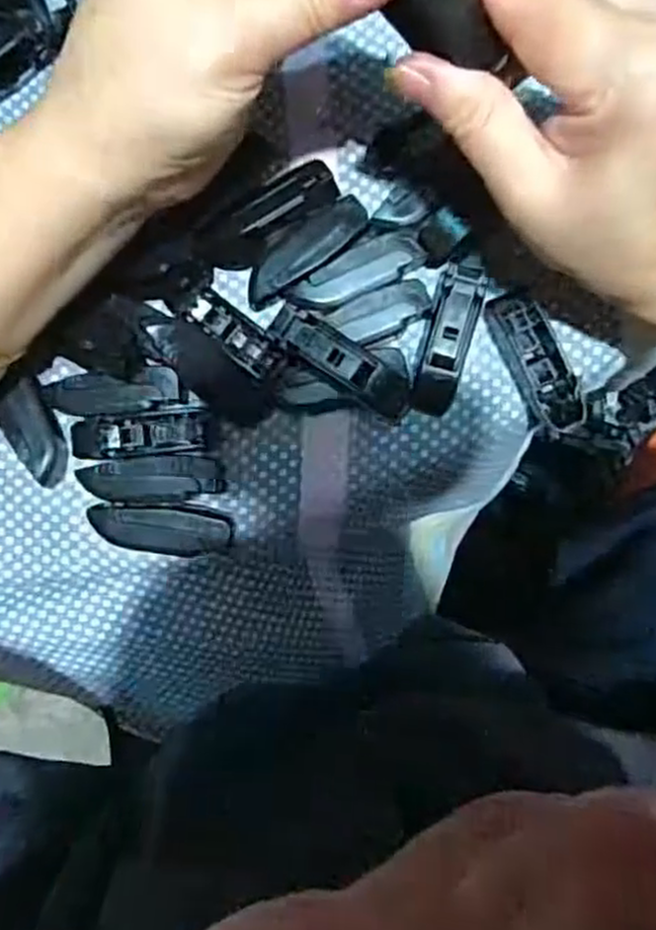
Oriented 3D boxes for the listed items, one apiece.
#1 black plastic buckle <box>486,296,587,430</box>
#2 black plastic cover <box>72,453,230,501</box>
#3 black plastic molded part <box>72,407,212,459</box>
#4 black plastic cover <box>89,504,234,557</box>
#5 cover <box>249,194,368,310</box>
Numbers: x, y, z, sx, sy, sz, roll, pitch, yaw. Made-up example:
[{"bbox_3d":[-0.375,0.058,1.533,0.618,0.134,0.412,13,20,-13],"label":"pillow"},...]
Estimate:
[{"bbox_3d":[0.080,-0.040,0.285,0.017,0.011,0.055,-25,86,4],"label":"black plastic buckle"},{"bbox_3d":[-0.067,0.005,0.290,0.054,0.008,0.018,-1,88,-14],"label":"black plastic cover"},{"bbox_3d":[-0.073,-0.012,0.294,0.052,0.010,0.017,-4,88,5],"label":"black plastic molded part"},{"bbox_3d":[-0.064,0.025,0.290,0.054,0.011,0.018,7,89,-9],"label":"black plastic cover"},{"bbox_3d":[-0.009,-0.081,0.284,0.055,0.004,0.018,-40,86,2],"label":"cover"}]

